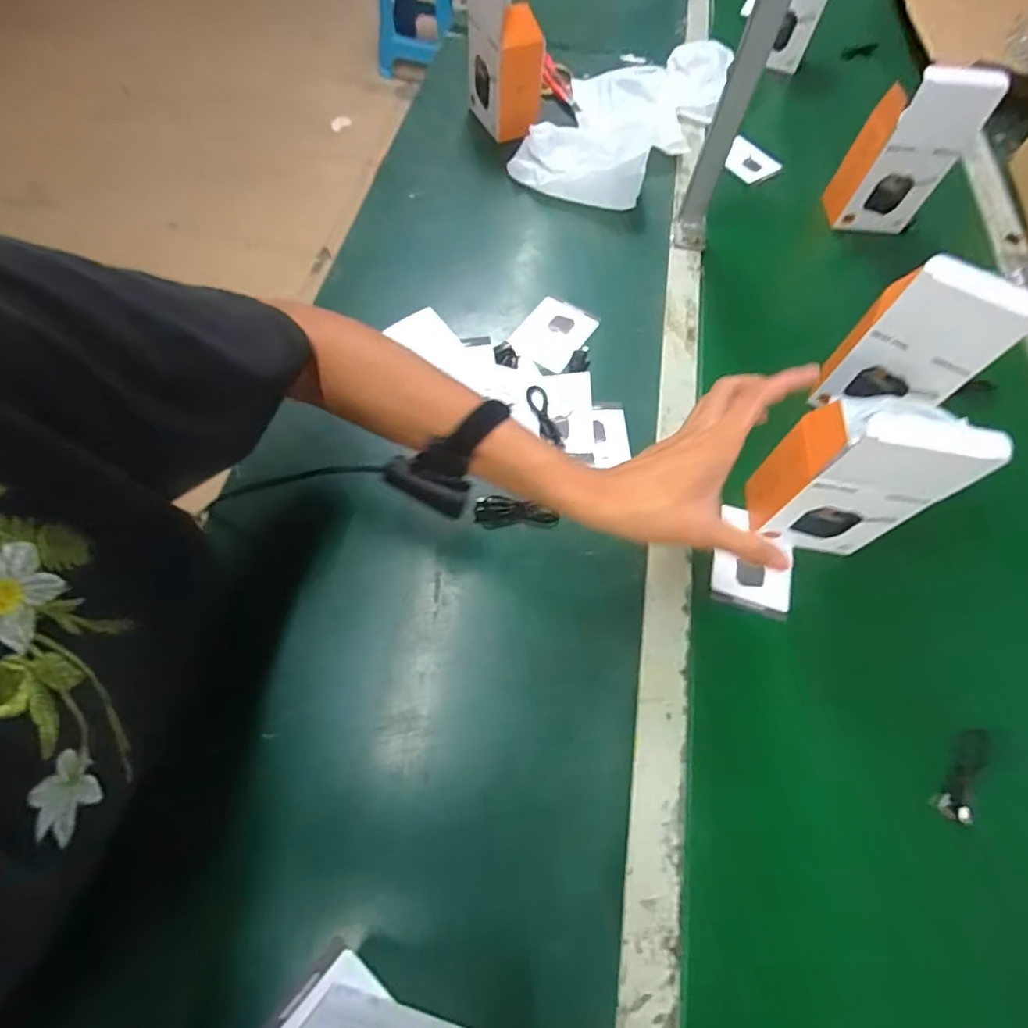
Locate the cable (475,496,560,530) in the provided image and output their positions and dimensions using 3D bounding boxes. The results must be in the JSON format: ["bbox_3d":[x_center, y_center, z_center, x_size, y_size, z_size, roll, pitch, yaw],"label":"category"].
[{"bbox_3d":[0.002,-0.001,0.487,0.075,0.020,0.023,2,64,-2],"label":"cable"}]

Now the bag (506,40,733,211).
[{"bbox_3d":[0.162,-0.579,0.757,0.198,0.057,0.421,25,65,9],"label":"bag"}]

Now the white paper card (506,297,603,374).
[{"bbox_3d":[0.045,-0.203,0.592,0.070,0.006,0.101,29,66,12],"label":"white paper card"}]

